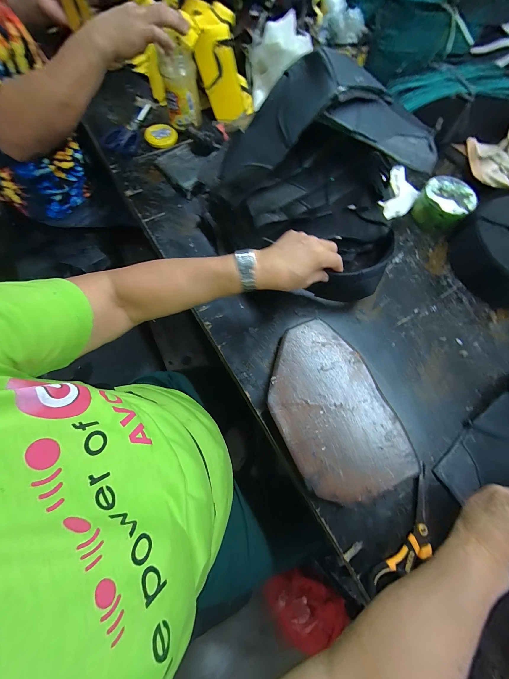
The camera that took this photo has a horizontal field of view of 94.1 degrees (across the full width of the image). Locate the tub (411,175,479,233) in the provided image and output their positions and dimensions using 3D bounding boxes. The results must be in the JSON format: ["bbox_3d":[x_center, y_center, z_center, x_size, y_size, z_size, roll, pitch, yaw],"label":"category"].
[{"bbox_3d":[0.401,-0.286,0.505,0.092,0.059,0.098,1,71,-2],"label":"tub"}]

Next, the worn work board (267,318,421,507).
[{"bbox_3d":[0.114,0.103,0.372,0.167,0.022,0.261,-22,74,-9],"label":"worn work board"}]

